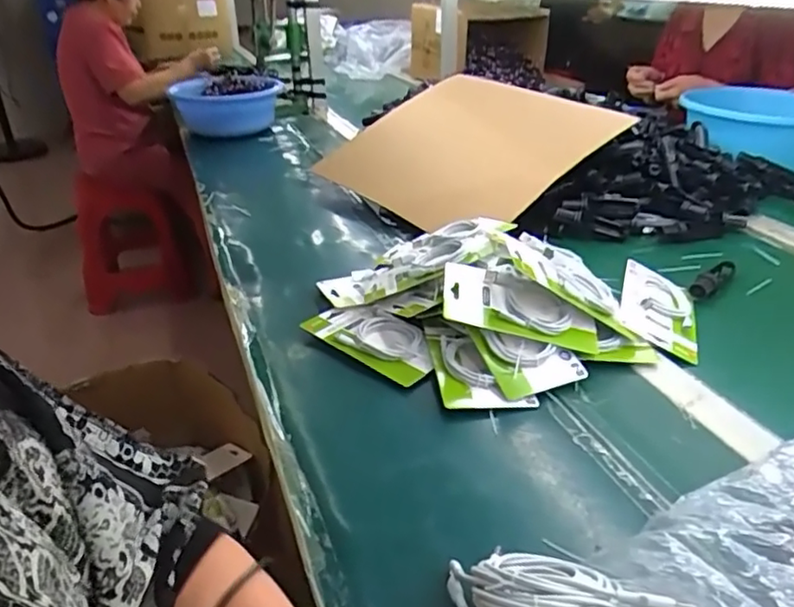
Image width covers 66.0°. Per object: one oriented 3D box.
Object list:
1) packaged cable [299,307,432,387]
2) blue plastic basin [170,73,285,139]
[{"bbox_3d":[-0.027,0.041,0.746,0.173,0.016,0.085,21,34,37],"label":"packaged cable"},{"bbox_3d":[-0.495,-0.606,1.829,0.309,0.124,0.297,-2,29,-3],"label":"blue plastic basin"}]

